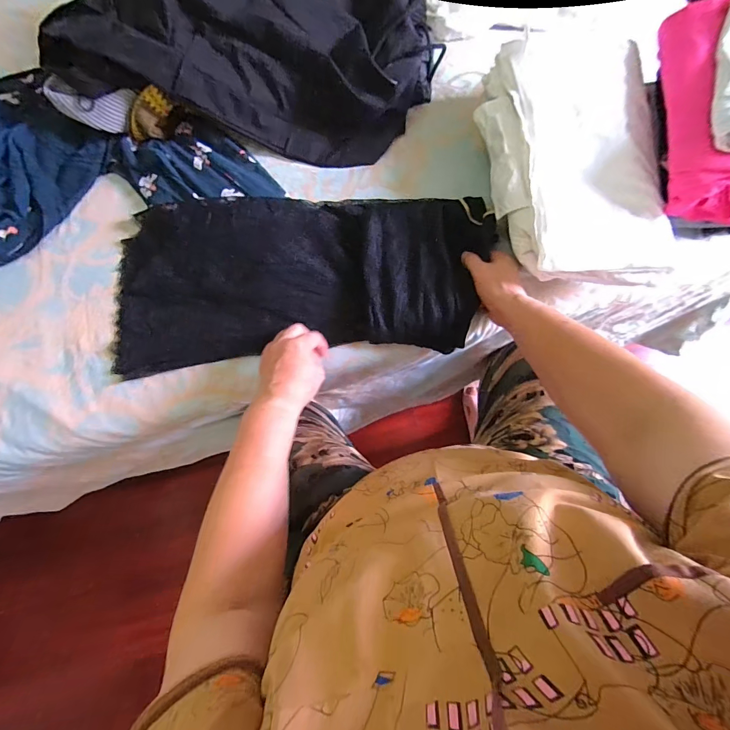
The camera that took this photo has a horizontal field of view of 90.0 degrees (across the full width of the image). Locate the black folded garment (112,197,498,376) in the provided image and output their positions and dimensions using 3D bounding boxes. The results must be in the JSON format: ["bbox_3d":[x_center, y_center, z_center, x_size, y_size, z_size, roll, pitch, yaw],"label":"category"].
[{"bbox_3d":[-0.096,-0.131,0.541,0.561,0.041,0.240,-5,80,2],"label":"black folded garment"}]

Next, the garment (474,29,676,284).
[{"bbox_3d":[0.284,-0.285,0.495,0.229,0.055,0.339,0,79,0],"label":"garment"}]

